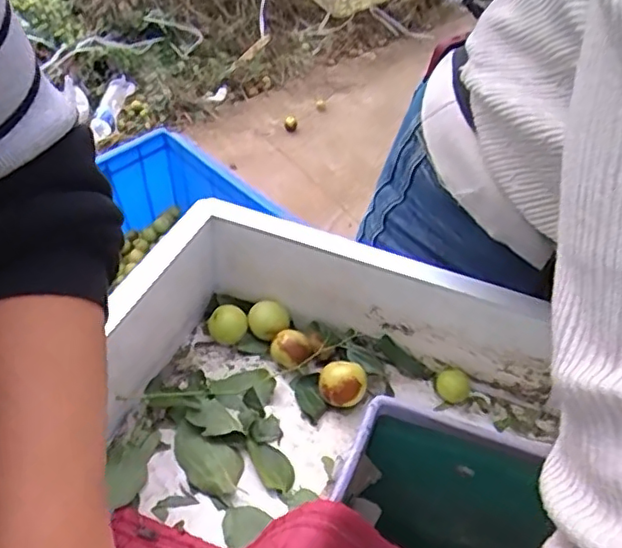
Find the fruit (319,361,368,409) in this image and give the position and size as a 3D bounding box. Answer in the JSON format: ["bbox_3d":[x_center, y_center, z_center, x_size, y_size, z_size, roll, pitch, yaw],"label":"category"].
[{"bbox_3d":[0.026,0.096,0.526,0.040,0.033,0.034,8,47,4],"label":"fruit"}]

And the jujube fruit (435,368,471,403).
[{"bbox_3d":[0.125,0.096,0.543,0.029,0.023,0.023,20,49,15],"label":"jujube fruit"}]

